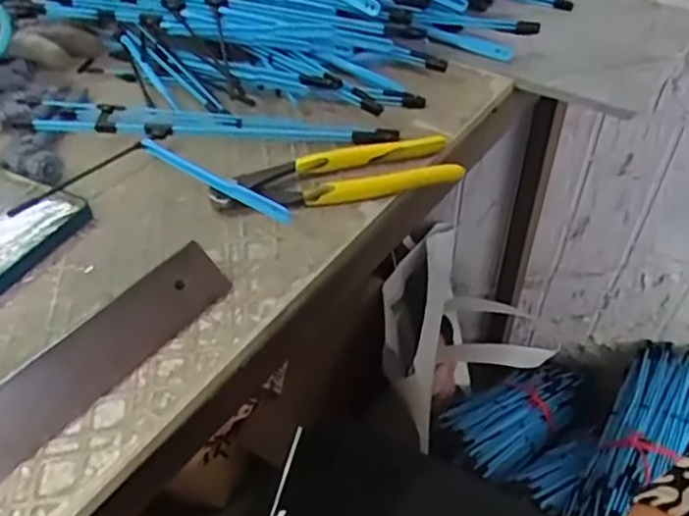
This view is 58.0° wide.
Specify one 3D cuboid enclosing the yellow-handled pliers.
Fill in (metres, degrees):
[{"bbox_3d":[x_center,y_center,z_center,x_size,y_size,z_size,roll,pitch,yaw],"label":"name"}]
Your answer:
[{"bbox_3d":[-0.006,-0.056,0.418,0.161,0.015,0.044,-8,46,-6],"label":"yellow-handled pliers"}]

